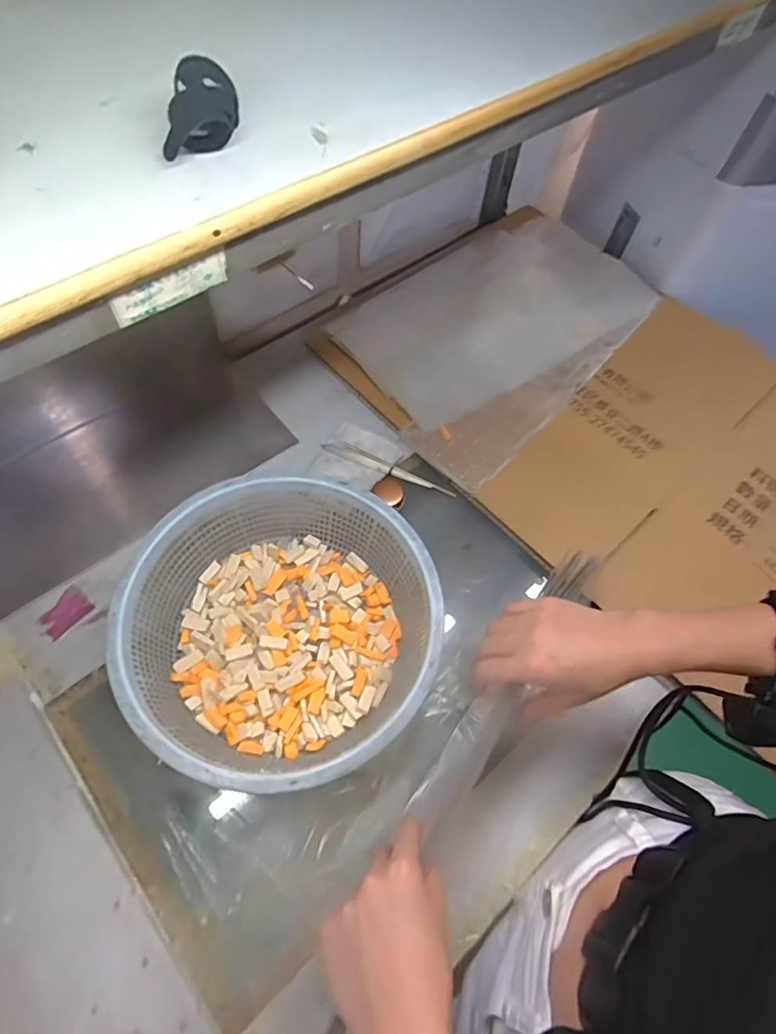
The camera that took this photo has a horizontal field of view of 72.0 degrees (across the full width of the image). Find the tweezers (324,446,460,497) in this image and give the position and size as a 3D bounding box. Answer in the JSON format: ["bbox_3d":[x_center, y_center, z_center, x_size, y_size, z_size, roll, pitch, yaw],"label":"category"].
[{"bbox_3d":[0.000,-0.055,0.616,0.161,0.007,0.018,24,62,9],"label":"tweezers"}]

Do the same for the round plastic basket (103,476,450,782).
[{"bbox_3d":[-0.088,0.095,0.470,0.246,0.097,0.245,2,61,-3],"label":"round plastic basket"}]

